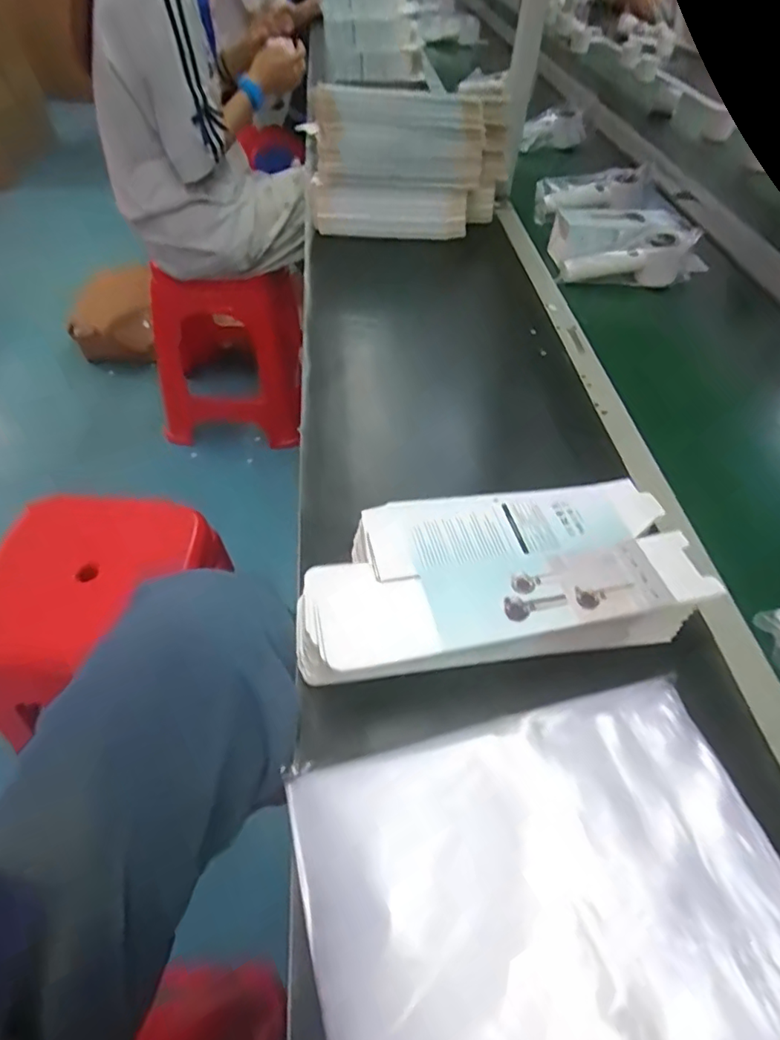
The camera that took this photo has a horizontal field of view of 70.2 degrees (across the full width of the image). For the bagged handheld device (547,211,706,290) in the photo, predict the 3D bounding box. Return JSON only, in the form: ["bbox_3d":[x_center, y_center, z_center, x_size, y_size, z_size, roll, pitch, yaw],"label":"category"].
[{"bbox_3d":[0.327,-0.369,0.755,0.199,0.070,0.112,1,51,-5],"label":"bagged handheld device"}]

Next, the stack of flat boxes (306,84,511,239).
[{"bbox_3d":[0.029,-0.510,0.786,0.283,0.158,0.125,-12,54,-15],"label":"stack of flat boxes"}]

